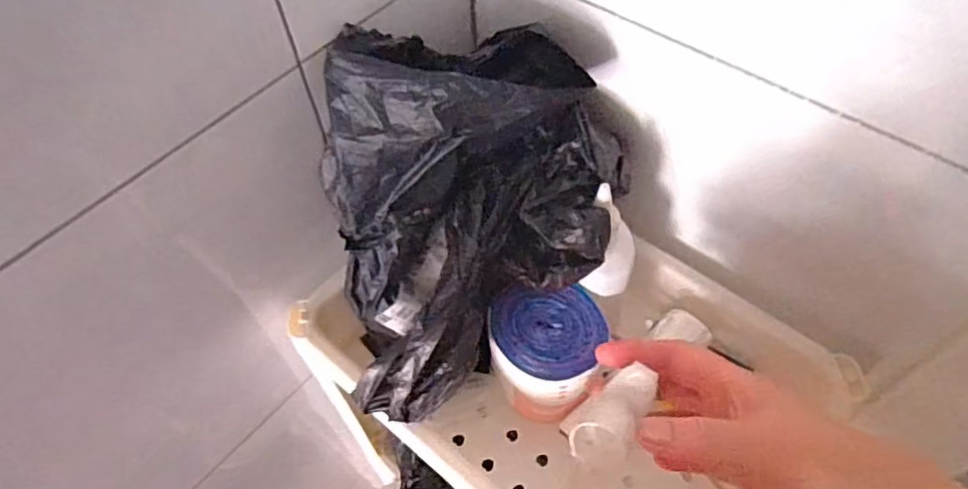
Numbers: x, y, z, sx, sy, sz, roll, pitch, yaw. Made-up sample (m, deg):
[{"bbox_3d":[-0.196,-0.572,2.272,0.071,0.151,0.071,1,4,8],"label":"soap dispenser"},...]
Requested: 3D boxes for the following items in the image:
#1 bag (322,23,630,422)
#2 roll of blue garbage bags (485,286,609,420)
[{"bbox_3d":[-0.001,-0.026,0.410,0.192,0.151,0.194,-12,60,-8],"label":"bag"},{"bbox_3d":[0.046,0.079,0.467,0.086,0.075,0.078,38,66,20],"label":"roll of blue garbage bags"}]

